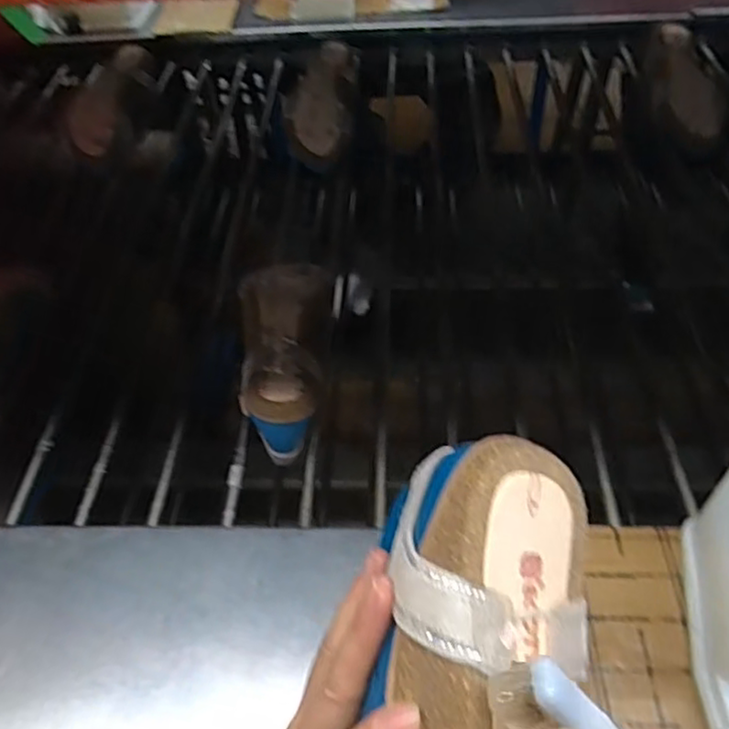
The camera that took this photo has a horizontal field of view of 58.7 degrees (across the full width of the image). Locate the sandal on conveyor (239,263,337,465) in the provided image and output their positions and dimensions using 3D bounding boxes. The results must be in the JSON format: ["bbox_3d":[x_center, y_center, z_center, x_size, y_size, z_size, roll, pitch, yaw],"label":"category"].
[{"bbox_3d":[-0.077,-0.020,0.634,0.083,0.062,0.226,-1,46,6],"label":"sandal on conveyor"}]

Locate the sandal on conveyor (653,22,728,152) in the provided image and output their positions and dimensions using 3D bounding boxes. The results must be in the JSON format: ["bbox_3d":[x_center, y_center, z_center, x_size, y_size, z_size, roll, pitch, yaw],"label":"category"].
[{"bbox_3d":[0.454,-0.400,0.919,0.102,0.053,0.256,9,50,12],"label":"sandal on conveyor"}]

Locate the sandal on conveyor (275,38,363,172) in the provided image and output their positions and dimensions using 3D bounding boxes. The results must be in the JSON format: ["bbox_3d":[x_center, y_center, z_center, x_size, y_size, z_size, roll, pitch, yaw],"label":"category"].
[{"bbox_3d":[-0.062,-0.391,0.954,0.100,0.062,0.258,0,46,7],"label":"sandal on conveyor"}]

